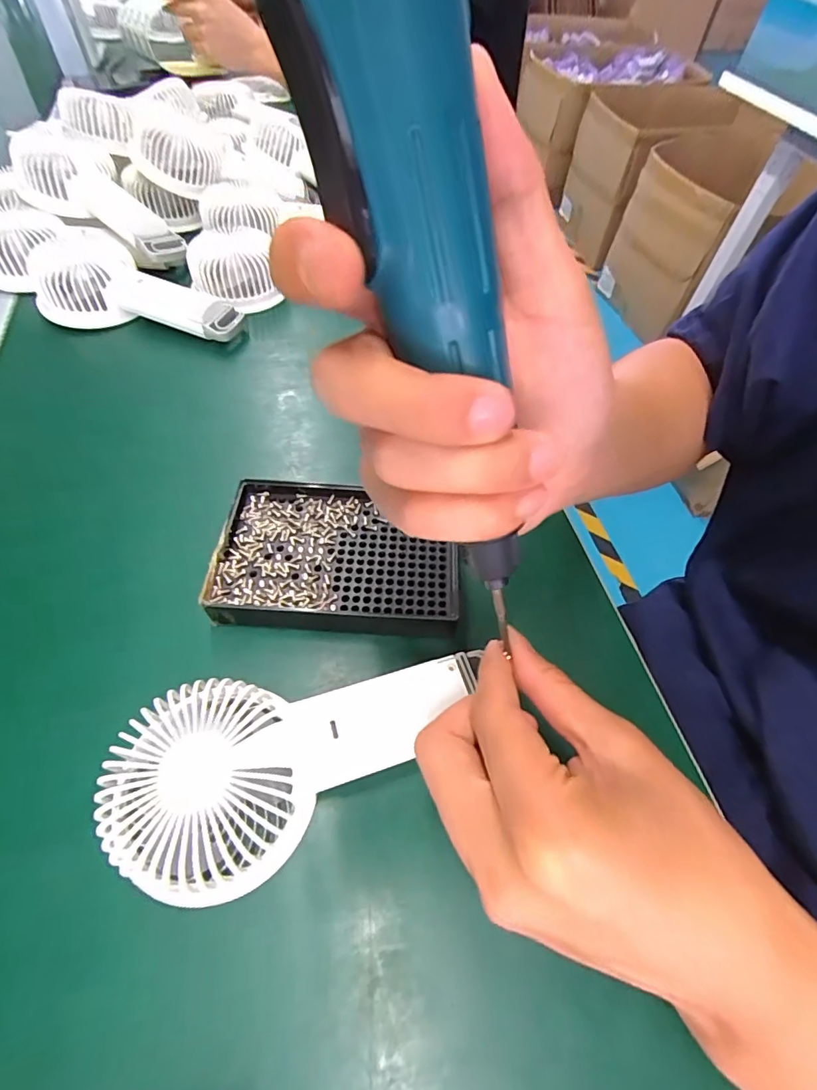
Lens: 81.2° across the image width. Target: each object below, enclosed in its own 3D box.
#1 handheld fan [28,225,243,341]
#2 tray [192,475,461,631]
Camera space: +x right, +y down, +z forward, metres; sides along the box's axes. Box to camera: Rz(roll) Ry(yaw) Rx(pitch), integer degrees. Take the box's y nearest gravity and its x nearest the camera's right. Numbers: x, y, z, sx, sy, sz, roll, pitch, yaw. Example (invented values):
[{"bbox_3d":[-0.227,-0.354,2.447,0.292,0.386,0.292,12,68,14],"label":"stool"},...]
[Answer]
[{"bbox_3d":[-0.236,-0.214,0.405,0.186,0.047,0.089,23,60,12],"label":"handheld fan"},{"bbox_3d":[-0.041,0.006,0.286,0.137,0.023,0.093,2,58,-1],"label":"tray"}]

